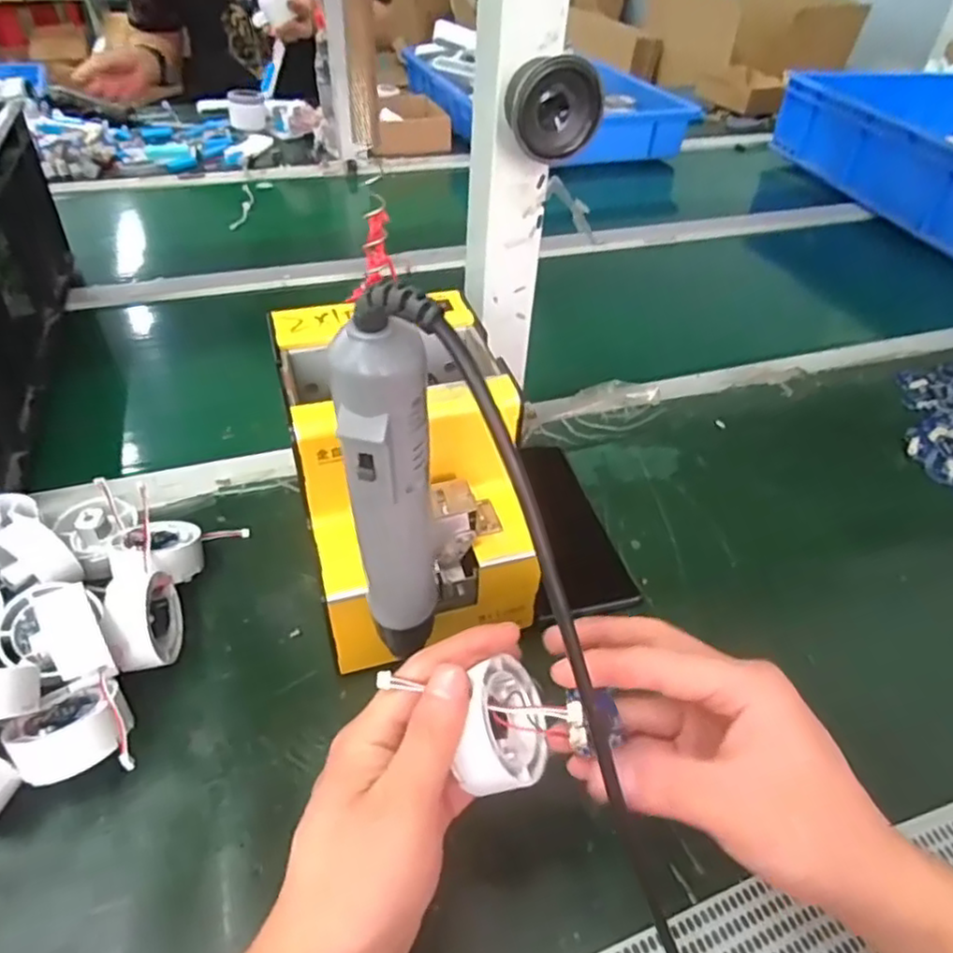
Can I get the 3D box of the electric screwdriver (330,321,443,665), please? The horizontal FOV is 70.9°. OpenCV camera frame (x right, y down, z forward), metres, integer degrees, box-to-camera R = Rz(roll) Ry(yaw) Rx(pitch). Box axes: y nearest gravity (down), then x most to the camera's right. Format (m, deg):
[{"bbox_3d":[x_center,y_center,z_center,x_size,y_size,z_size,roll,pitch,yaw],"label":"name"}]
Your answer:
[{"bbox_3d":[-0.034,0.021,0.272,0.028,0.189,0.031,8,43,5],"label":"electric screwdriver"}]

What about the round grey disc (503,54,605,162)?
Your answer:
[{"bbox_3d":[0.045,-0.213,0.384,0.054,0.048,0.028,-1,43,-5],"label":"round grey disc"}]

